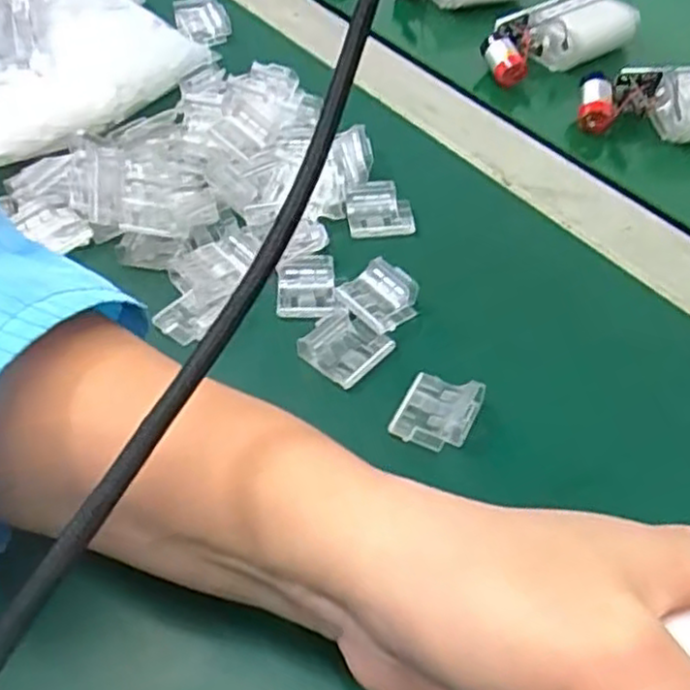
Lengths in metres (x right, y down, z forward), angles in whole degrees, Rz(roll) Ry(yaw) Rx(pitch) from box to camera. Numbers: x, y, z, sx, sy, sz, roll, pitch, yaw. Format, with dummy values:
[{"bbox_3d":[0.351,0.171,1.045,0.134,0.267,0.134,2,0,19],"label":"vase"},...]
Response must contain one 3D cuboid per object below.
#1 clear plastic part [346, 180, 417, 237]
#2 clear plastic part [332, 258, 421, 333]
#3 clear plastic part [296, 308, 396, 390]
[{"bbox_3d":[0.016,-0.061,0.329,0.029,0.011,0.025,-3,50,-4],"label":"clear plastic part"},{"bbox_3d":[0.014,-0.019,0.293,0.027,0.010,0.028,-35,59,-27],"label":"clear plastic part"},{"bbox_3d":[0.000,0.000,0.279,0.027,0.007,0.027,31,55,22],"label":"clear plastic part"}]

